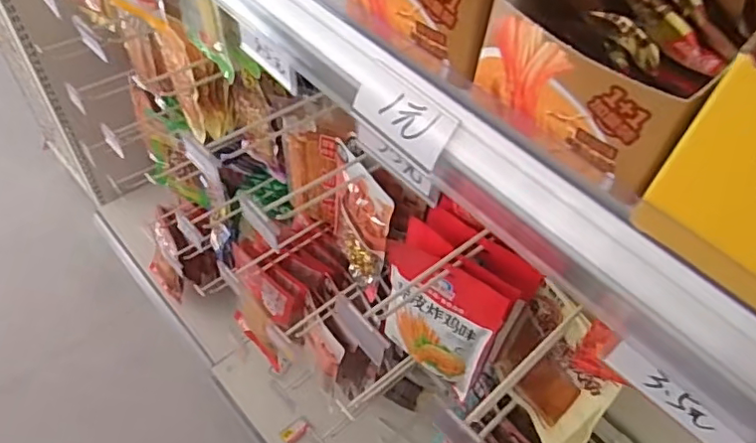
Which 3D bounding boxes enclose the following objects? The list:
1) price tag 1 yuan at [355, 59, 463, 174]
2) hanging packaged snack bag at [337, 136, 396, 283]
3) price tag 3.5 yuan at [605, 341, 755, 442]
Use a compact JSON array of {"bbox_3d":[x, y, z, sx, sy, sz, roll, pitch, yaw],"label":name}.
[{"bbox_3d":[0.015,-0.064,0.337,0.071,0.037,0.004,41,26,26],"label":"price tag 1 yuan"},{"bbox_3d":[-0.028,0.010,0.881,0.019,0.250,0.133,-24,58,-21],"label":"hanging packaged snack bag"},{"bbox_3d":[0.155,0.092,0.296,0.004,0.029,0.071,-35,63,-27],"label":"price tag 3.5 yuan"}]

